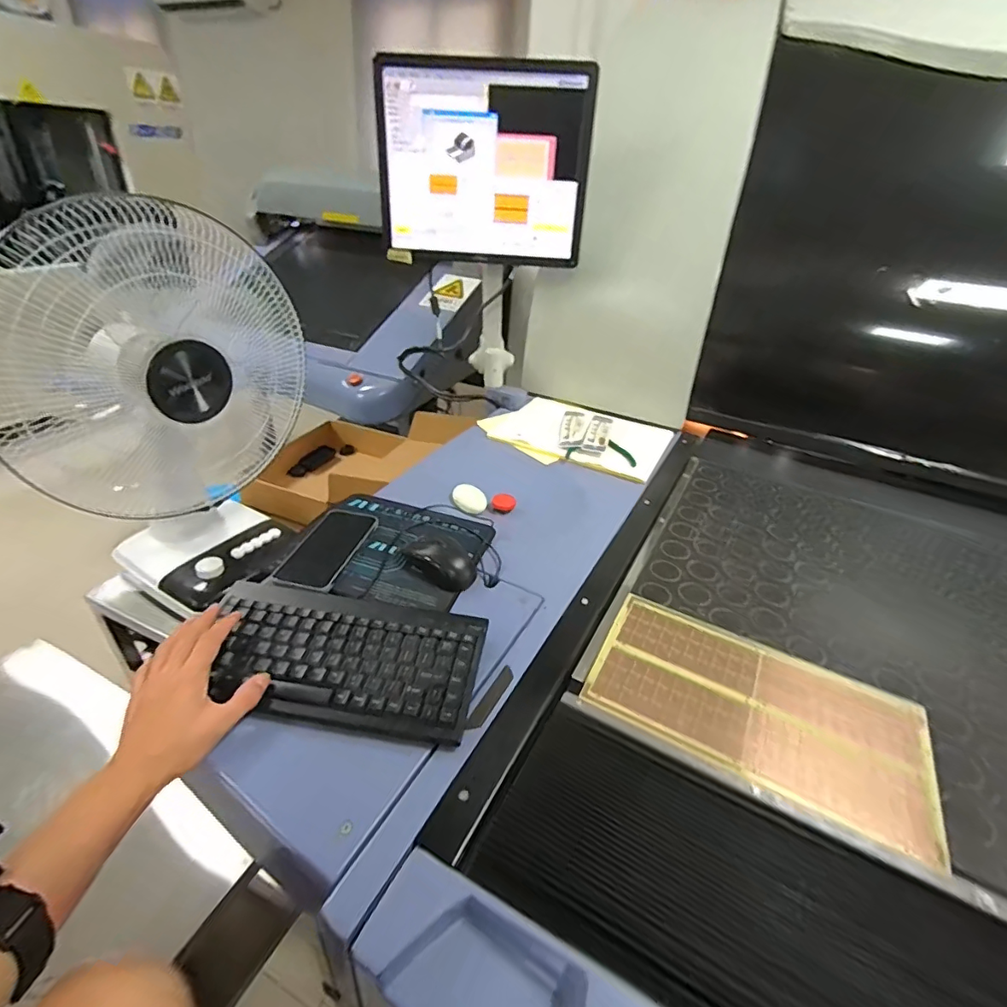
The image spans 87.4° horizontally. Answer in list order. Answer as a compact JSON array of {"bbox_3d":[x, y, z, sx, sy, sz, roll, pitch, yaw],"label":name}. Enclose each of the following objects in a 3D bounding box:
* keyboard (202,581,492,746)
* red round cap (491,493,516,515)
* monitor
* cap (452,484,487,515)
[{"bbox_3d":[-0.165,0.154,0.544,0.278,0.020,0.149,7,34,4],"label":"keyboard"},{"bbox_3d":[0.000,0.000,0.873,0.039,0.010,0.045,5,34,0],"label":"red round cap"},{"bbox_3d":[-0.037,-0.602,0.948,0.375,0.294,0.050,5,34,0],"label":"monitor"},{"bbox_3d":[-0.056,-0.007,0.879,0.056,0.016,0.065,2,34,-4],"label":"cap"}]

